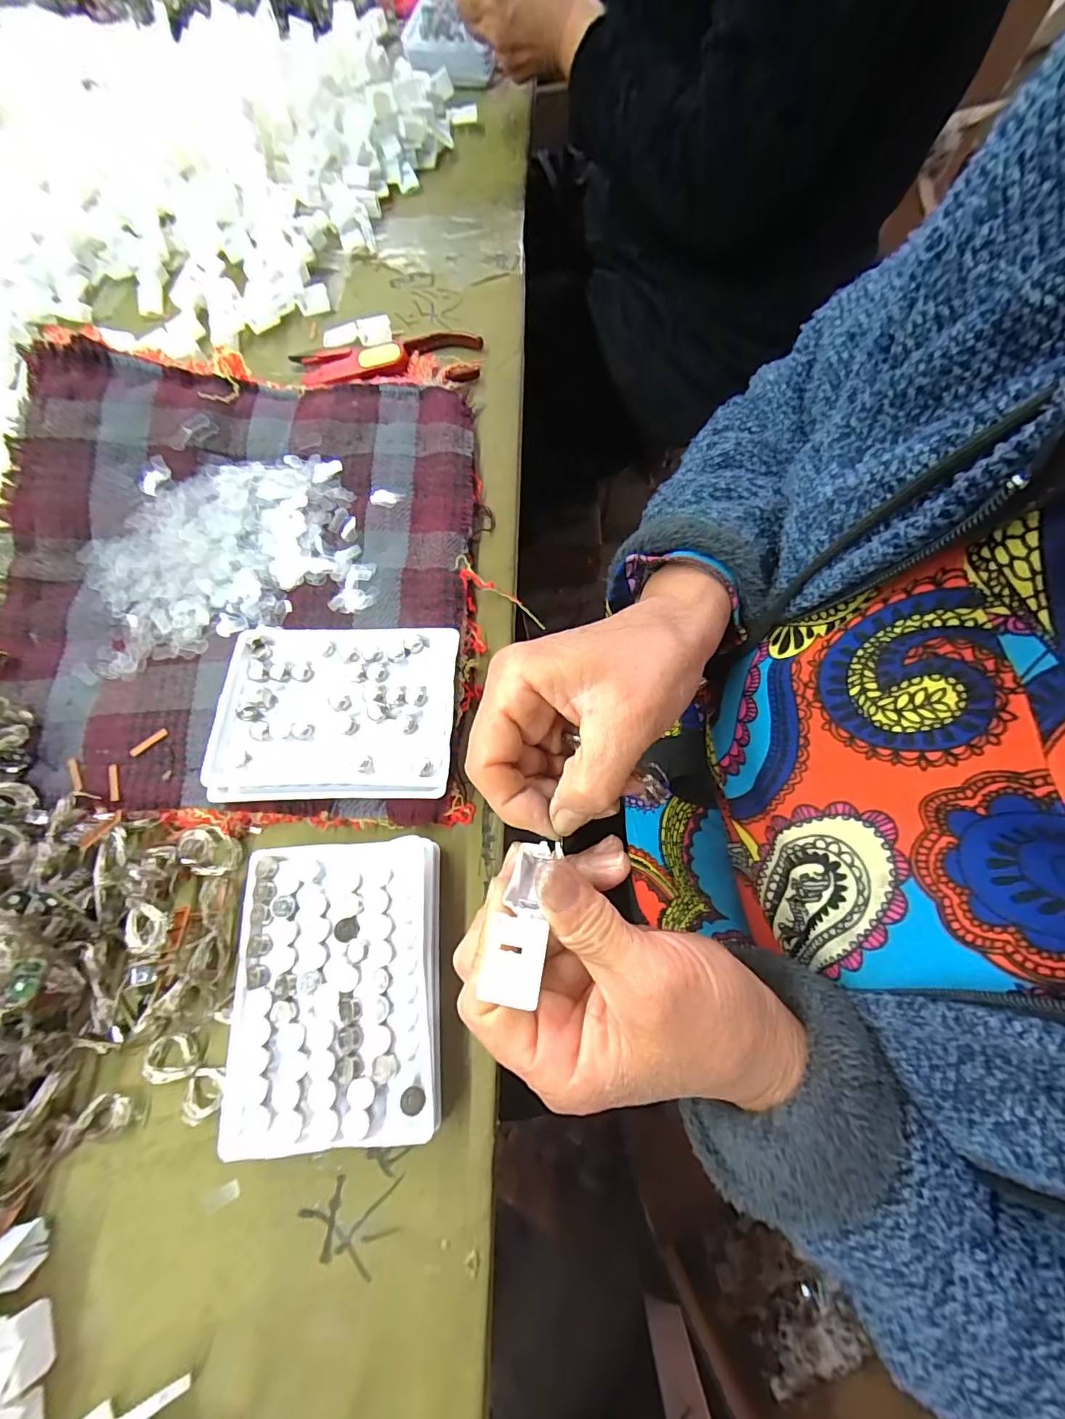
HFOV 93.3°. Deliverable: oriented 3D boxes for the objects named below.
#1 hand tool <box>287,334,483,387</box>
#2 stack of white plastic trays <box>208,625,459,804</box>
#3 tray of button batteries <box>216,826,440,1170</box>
[{"bbox_3d":[-0.117,-0.280,0.399,0.148,0.021,0.056,-4,70,1],"label":"hand tool"},{"bbox_3d":[-0.110,0.001,0.284,0.129,0.015,0.099,-1,70,2],"label":"stack of white plastic trays"},{"bbox_3d":[-0.094,0.132,0.247,0.094,0.027,0.128,-5,70,0],"label":"tray of button batteries"}]

